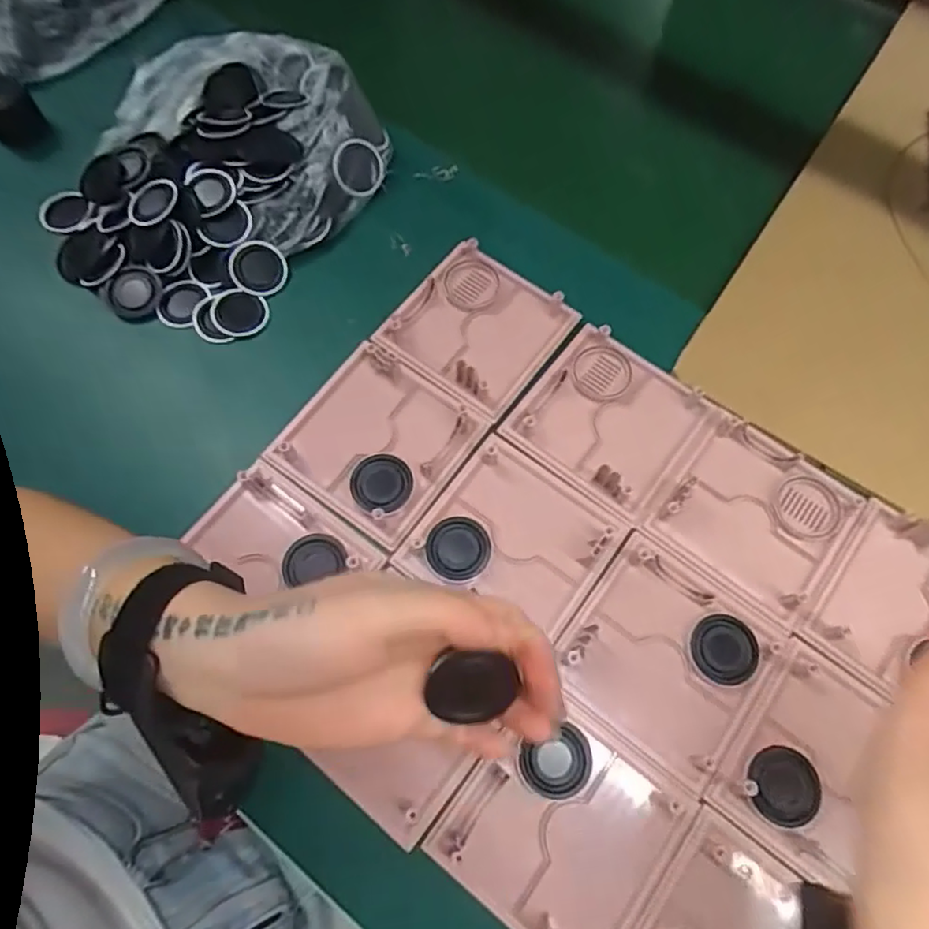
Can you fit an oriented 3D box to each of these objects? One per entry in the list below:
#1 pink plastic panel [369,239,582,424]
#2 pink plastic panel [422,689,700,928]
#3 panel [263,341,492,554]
[{"bbox_3d":[0.011,-0.097,0.445,0.104,0.022,0.105,36,72,13],"label":"pink plastic panel"},{"bbox_3d":[0.053,0.192,0.335,0.107,0.013,0.107,36,72,13],"label":"pink plastic panel"},{"bbox_3d":[-0.056,-0.015,0.414,0.108,0.011,0.106,35,72,12],"label":"panel"}]

